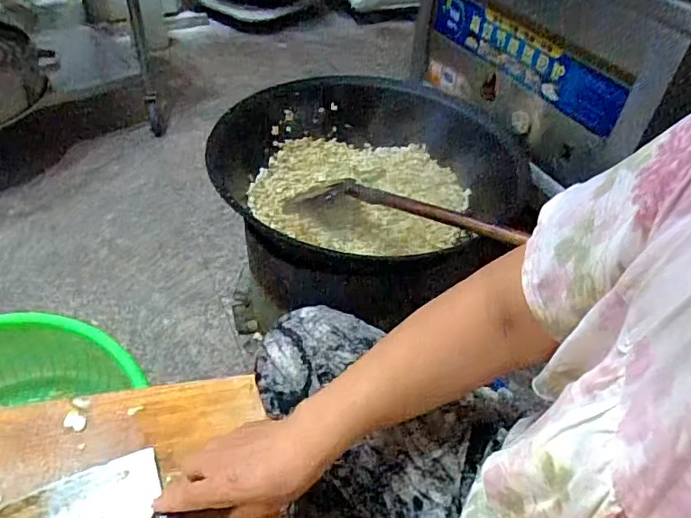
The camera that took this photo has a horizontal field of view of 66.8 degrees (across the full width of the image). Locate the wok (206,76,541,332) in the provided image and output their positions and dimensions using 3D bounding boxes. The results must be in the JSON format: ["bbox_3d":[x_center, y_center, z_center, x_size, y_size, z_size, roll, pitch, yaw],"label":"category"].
[{"bbox_3d":[0.057,-0.150,1.045,0.594,0.166,0.574,-13,47,-18],"label":"wok"}]

